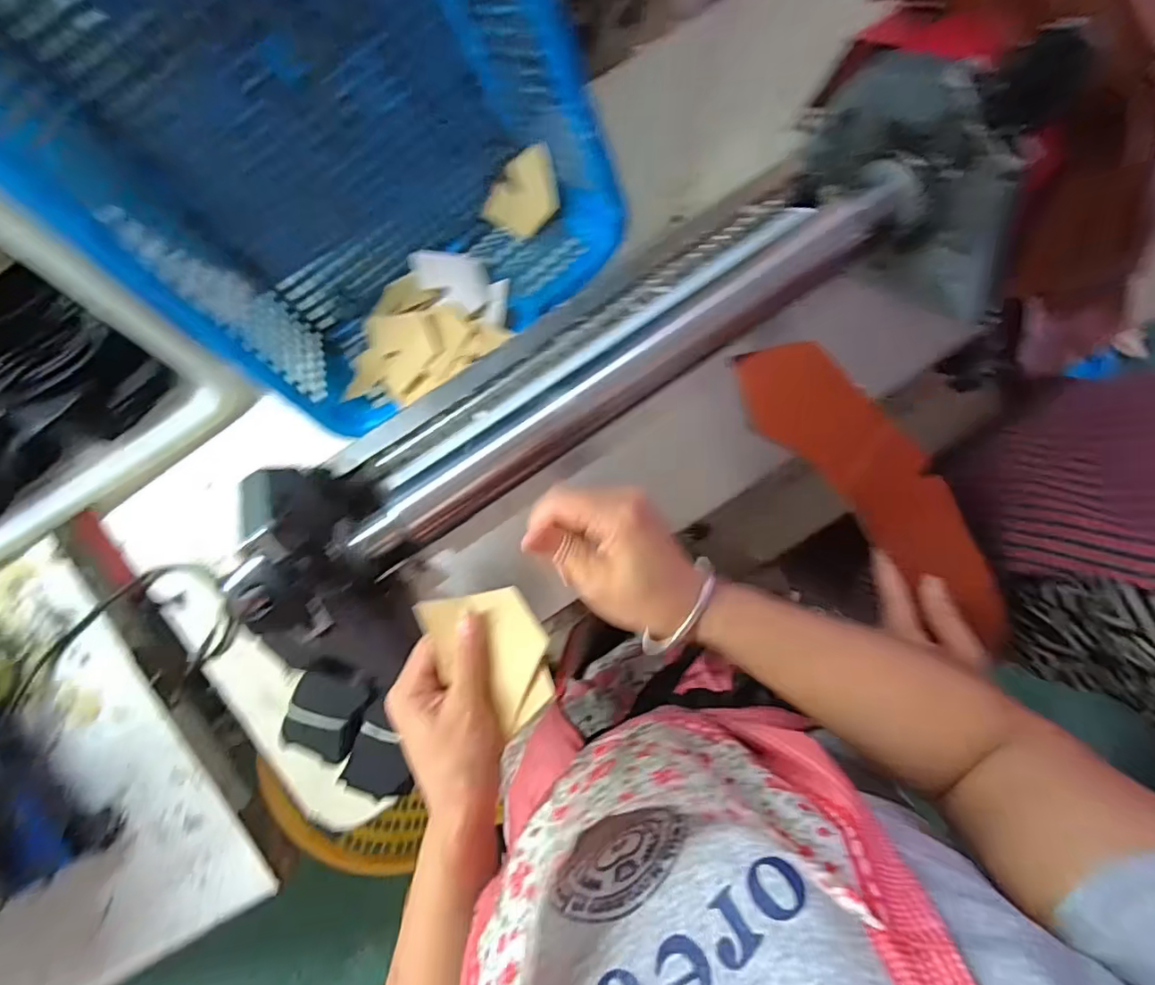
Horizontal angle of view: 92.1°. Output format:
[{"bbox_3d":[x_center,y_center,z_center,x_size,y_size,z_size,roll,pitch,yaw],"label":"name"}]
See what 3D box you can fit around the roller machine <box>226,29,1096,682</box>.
[{"bbox_3d":[0.048,-0.078,0.396,0.540,0.166,0.194,-35,95,-1],"label":"roller machine"}]

